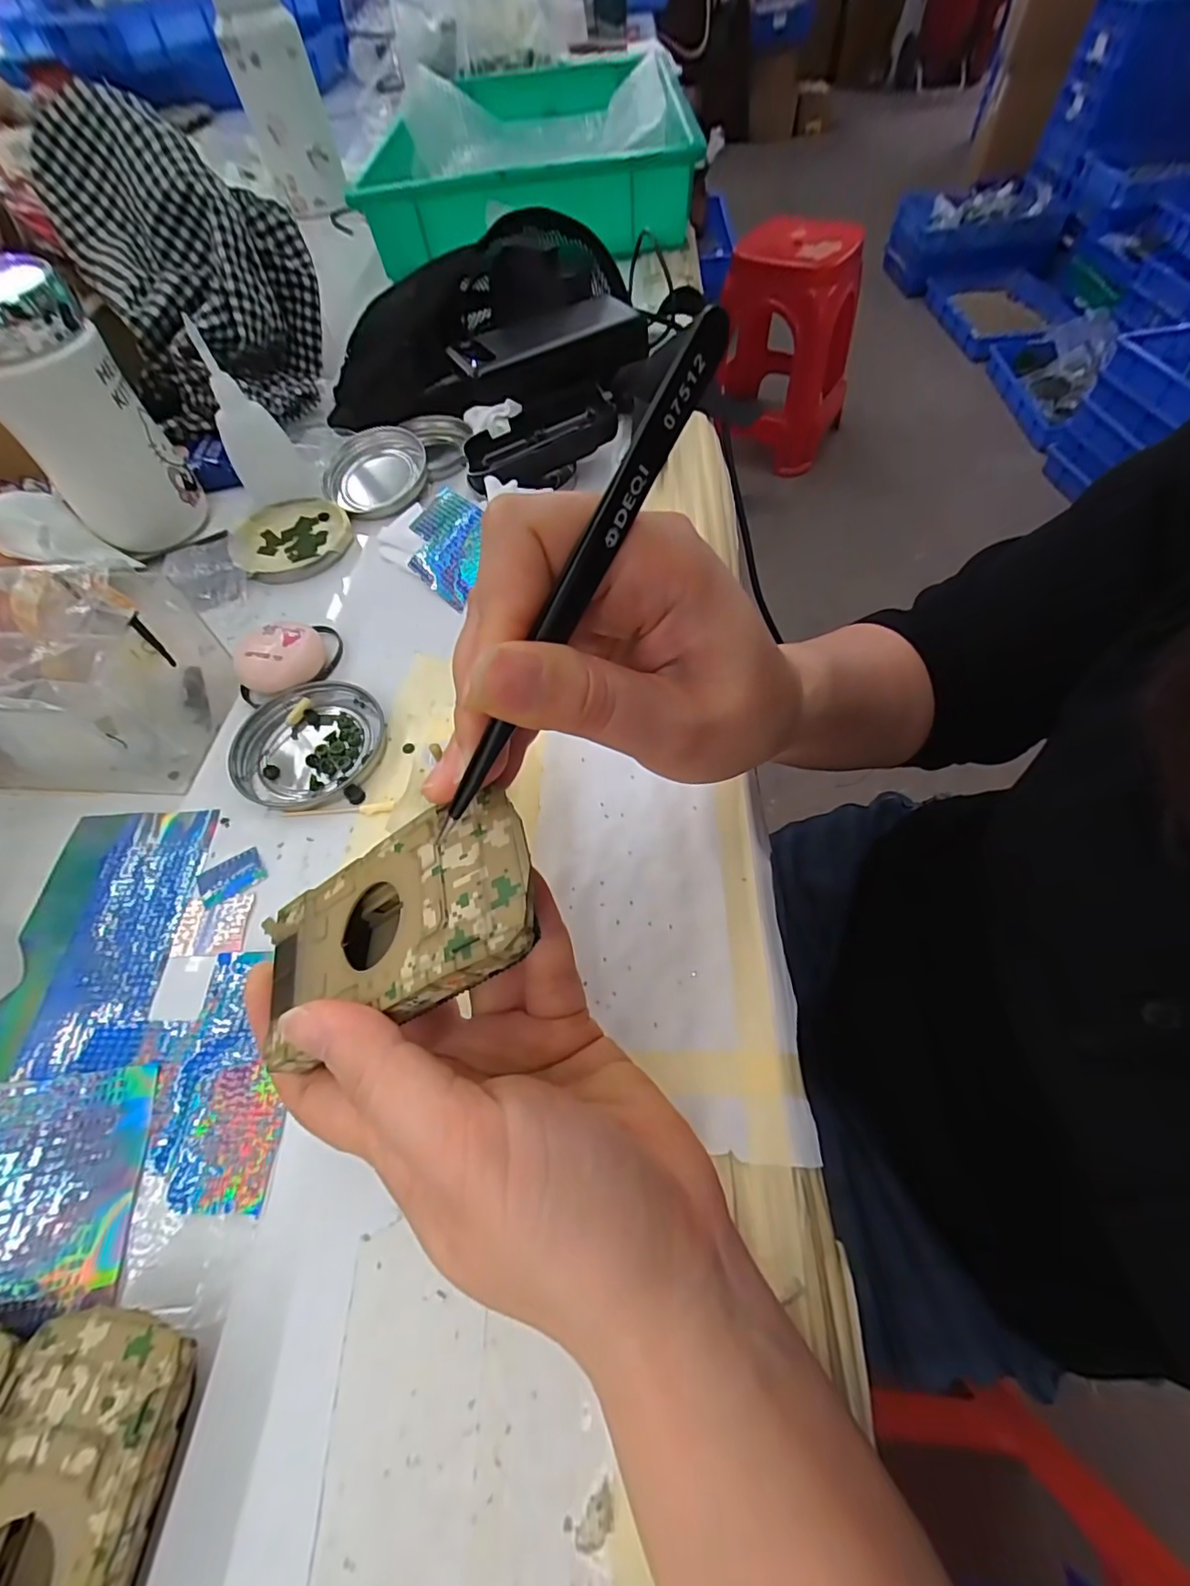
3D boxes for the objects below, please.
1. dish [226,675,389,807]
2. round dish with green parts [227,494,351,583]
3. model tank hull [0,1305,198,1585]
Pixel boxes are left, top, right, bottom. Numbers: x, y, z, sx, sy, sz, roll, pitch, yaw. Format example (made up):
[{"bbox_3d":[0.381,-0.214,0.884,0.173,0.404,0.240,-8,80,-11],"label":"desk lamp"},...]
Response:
[{"bbox_3d":[-0.154,-0.027,0.298,0.074,0.008,0.078,-1,60,2],"label":"dish"},{"bbox_3d":[-0.212,-0.178,0.391,0.078,0.012,0.081,-22,61,-10],"label":"round dish with green parts"},{"bbox_3d":[-0.149,0.205,0.152,0.051,0.025,0.095,2,60,4],"label":"model tank hull"}]

